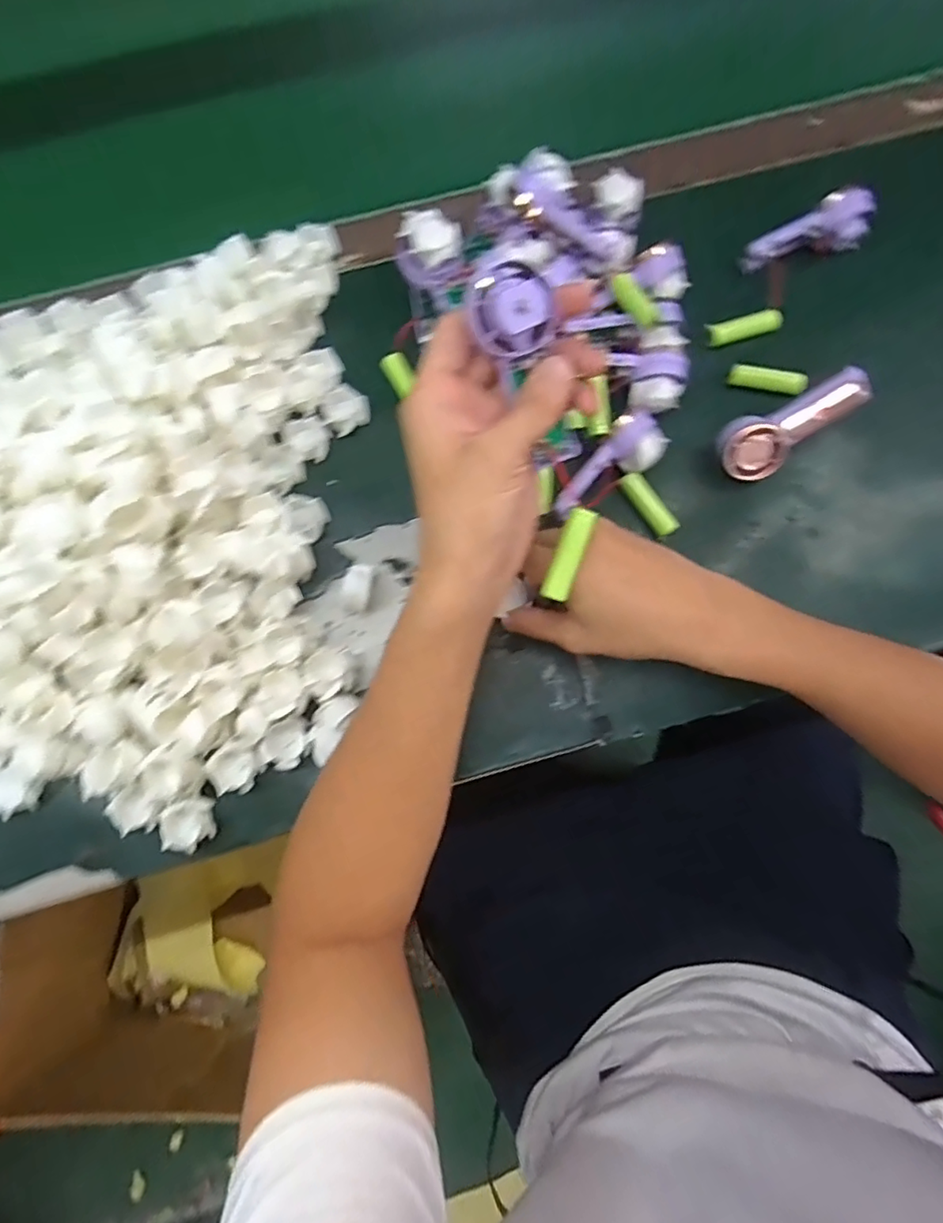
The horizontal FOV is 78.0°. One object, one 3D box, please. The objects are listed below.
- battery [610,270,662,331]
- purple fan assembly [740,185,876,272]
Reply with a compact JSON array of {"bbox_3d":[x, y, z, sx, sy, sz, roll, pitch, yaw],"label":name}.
[{"bbox_3d":[0.114,-0.216,0.406,0.017,0.014,0.051,-23,65,-4],"label":"battery"},{"bbox_3d":[0.253,-0.281,0.438,0.091,0.025,0.037,-18,78,13],"label":"purple fan assembly"}]

